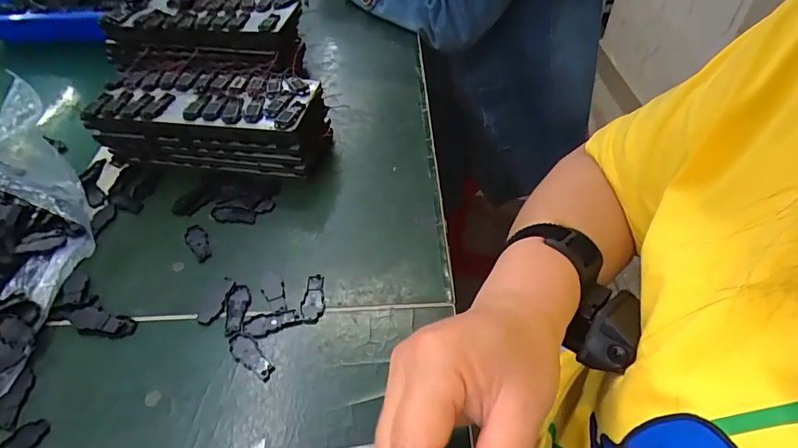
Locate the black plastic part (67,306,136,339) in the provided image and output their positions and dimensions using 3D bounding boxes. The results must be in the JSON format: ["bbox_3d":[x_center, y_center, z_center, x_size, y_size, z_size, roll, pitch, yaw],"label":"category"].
[{"bbox_3d":[-0.211,0.069,0.325,0.050,0.007,0.020,11,48,13],"label":"black plastic part"}]

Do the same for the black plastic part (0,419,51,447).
[{"bbox_3d":[-0.227,0.131,0.270,0.017,0.004,0.040,34,57,30],"label":"black plastic part"}]

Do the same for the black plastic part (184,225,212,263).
[{"bbox_3d":[-0.161,0.014,0.371,0.016,0.004,0.040,-29,52,-22],"label":"black plastic part"}]

